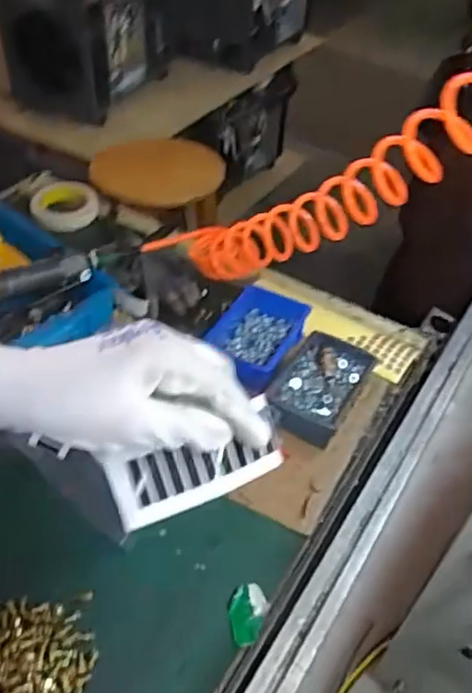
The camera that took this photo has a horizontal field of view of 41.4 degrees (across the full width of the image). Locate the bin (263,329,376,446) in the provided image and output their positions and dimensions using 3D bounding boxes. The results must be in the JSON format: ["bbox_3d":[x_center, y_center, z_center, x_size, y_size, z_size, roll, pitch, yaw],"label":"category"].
[{"bbox_3d":[0.103,0.052,0.775,0.100,0.046,0.162,22,46,17],"label":"bin"}]

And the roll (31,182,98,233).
[{"bbox_3d":[-0.295,-0.247,1.079,0.108,0.026,0.121,-6,45,-11],"label":"roll"}]

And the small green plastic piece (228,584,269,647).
[{"bbox_3d":[0.013,0.255,0.595,0.038,0.006,0.054,-7,45,-13],"label":"small green plastic piece"}]

